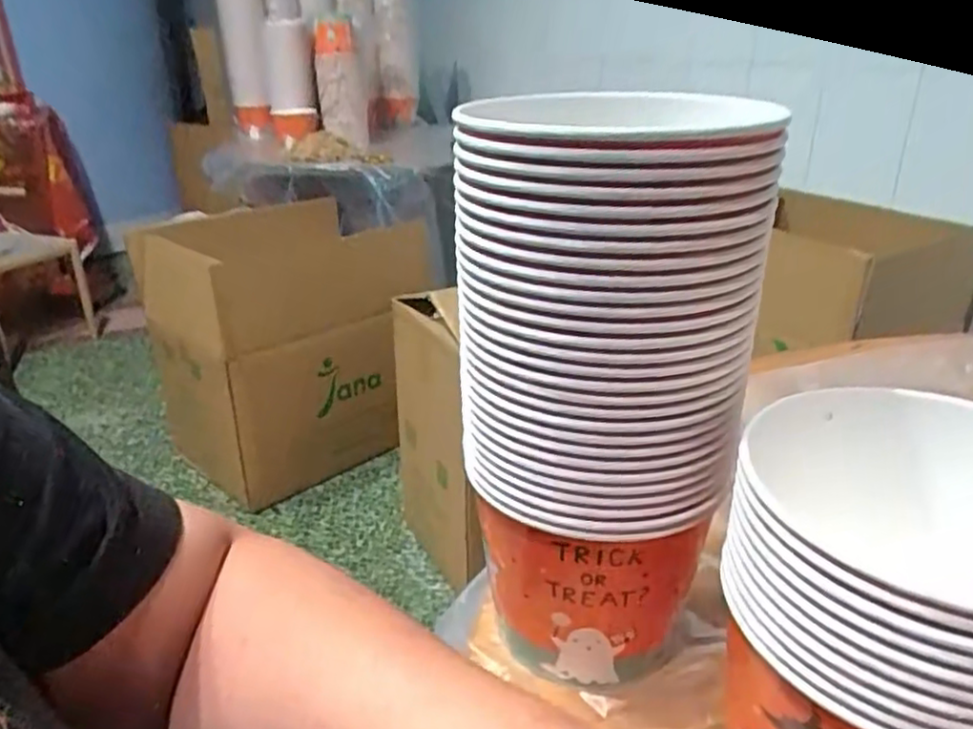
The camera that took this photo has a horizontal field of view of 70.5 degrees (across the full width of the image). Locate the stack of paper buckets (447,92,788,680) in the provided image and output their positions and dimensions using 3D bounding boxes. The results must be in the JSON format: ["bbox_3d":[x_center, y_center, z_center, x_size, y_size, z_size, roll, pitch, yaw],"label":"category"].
[{"bbox_3d":[0.058,0.019,0.401,0.149,0.322,0.179,-2,24,-4],"label":"stack of paper buckets"}]

